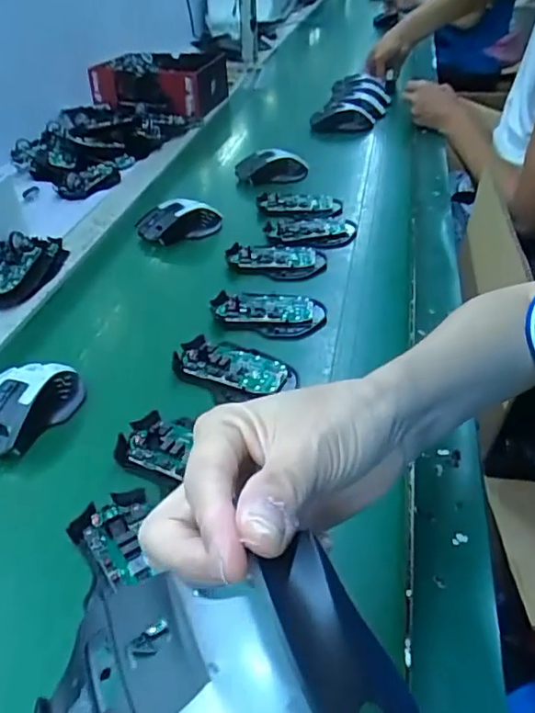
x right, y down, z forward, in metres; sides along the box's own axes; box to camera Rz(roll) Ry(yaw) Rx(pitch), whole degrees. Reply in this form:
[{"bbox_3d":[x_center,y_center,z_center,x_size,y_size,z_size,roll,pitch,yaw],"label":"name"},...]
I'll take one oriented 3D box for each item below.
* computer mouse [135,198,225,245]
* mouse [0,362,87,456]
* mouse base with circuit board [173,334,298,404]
[{"bbox_3d":[-0.115,-0.180,0.759,0.111,0.041,0.068,-12,39,-10],"label":"computer mouse"},{"bbox_3d":[-0.206,0.040,0.481,0.057,0.036,0.107,18,44,26],"label":"mouse"},{"bbox_3d":[-0.033,0.008,0.522,0.111,0.021,0.067,14,42,21],"label":"mouse base with circuit board"}]

